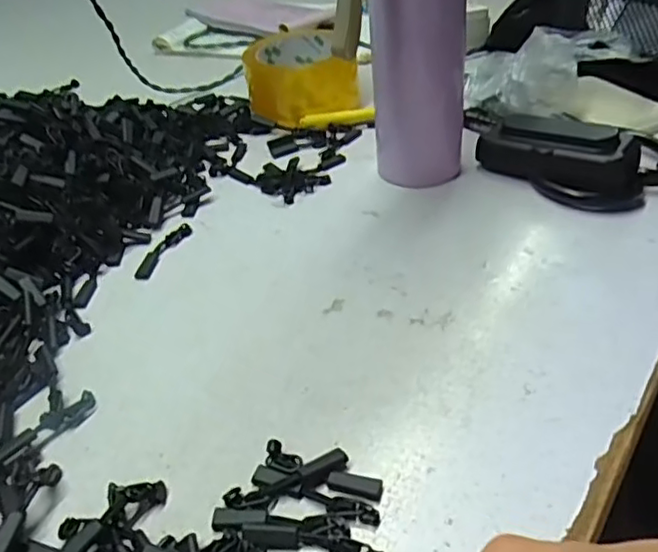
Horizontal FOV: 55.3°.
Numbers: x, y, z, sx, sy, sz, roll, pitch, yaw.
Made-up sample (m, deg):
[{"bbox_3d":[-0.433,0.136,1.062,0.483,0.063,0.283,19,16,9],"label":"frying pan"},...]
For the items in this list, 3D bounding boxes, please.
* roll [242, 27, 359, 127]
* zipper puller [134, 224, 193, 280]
[{"bbox_3d":[-0.025,-0.189,0.586,0.100,0.055,0.103,-3,39,3],"label":"roll"},{"bbox_3d":[-0.114,-0.018,0.431,0.012,0.005,0.058,13,43,21],"label":"zipper puller"}]

